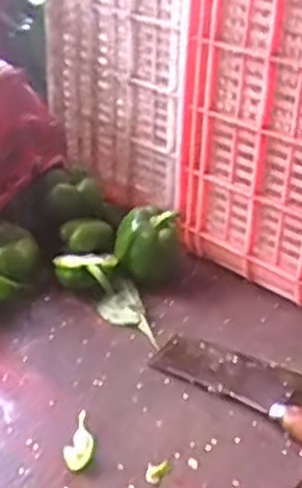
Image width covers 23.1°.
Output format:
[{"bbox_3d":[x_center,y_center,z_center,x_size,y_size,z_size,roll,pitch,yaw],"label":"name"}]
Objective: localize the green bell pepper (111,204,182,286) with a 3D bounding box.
[{"bbox_3d":[-0.003,-0.002,0.906,0.082,0.072,0.074,3,28,0],"label":"green bell pepper"}]

